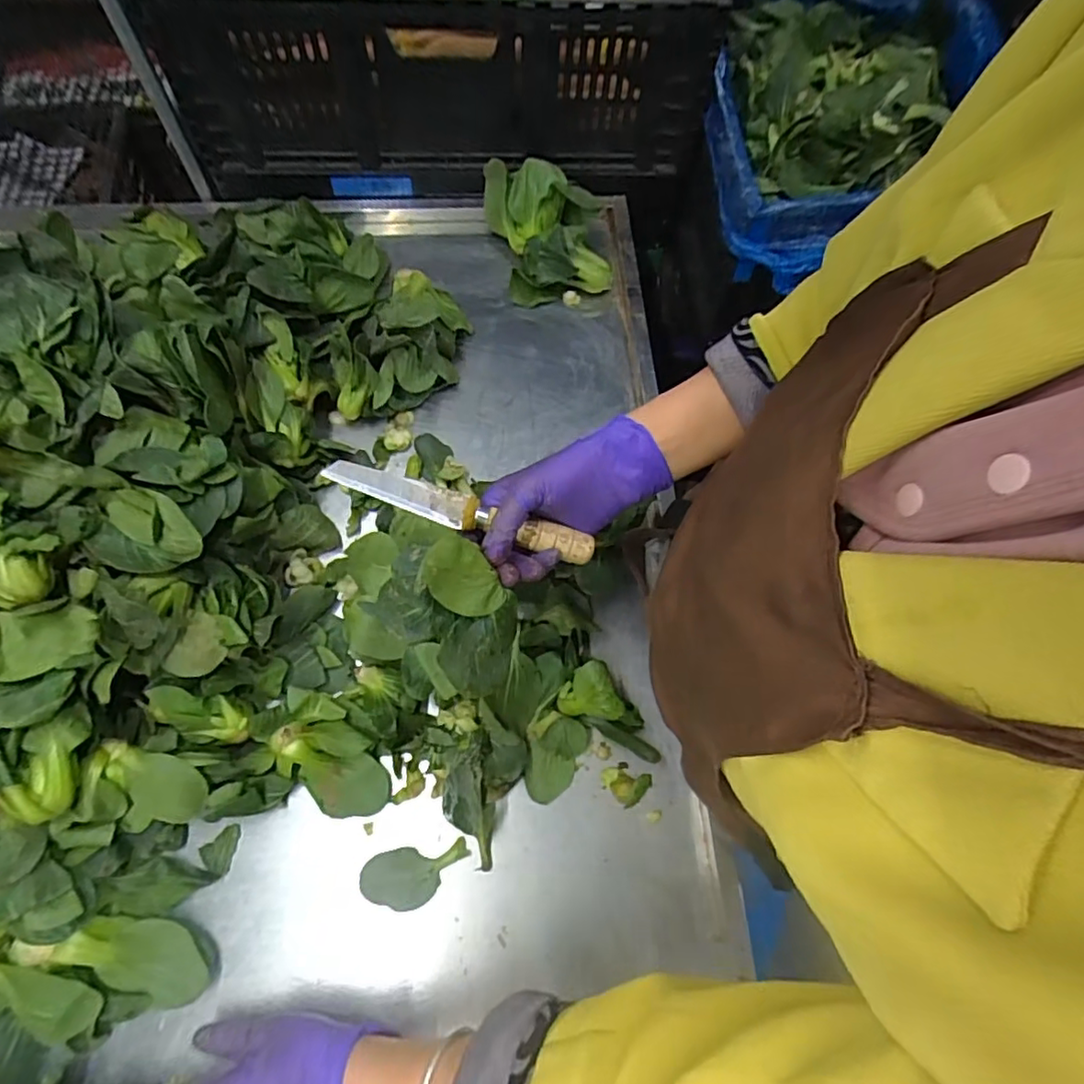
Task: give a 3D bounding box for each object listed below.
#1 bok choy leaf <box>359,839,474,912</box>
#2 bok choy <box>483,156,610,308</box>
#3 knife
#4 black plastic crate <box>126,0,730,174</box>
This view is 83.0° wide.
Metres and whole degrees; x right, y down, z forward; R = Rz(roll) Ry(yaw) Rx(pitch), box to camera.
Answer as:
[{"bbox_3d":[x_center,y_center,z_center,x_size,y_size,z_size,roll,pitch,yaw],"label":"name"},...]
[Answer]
[{"bbox_3d":[-0.105,0.279,0.511,0.087,0.006,0.045,-7,67,-4],"label":"bok choy leaf"},{"bbox_3d":[0.005,-0.392,0.751,0.129,0.087,0.169,-12,67,-6],"label":"bok choy"},{"bbox_3d":[-0.058,-0.023,0.461,0.201,0.020,0.023,17,67,-6],"label":"knife"},{"bbox_3d":[-0.130,-0.655,0.749,0.592,0.193,0.360,-10,67,-5],"label":"black plastic crate"}]

